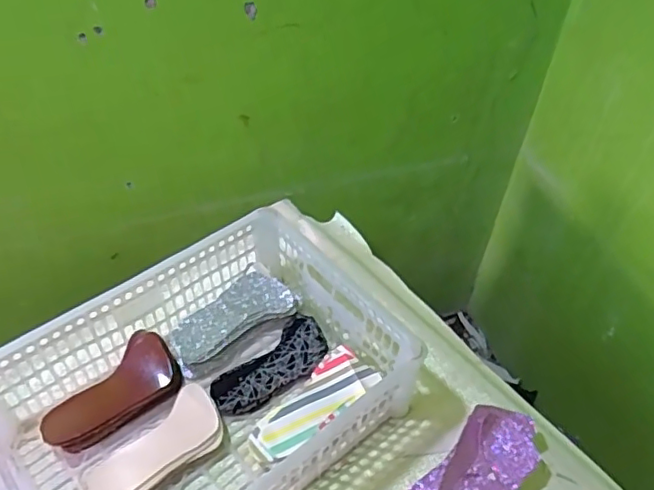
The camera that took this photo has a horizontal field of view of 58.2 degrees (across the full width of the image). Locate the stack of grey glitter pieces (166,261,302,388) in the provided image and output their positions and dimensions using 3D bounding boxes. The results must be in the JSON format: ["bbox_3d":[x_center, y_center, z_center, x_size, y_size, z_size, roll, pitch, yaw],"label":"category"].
[{"bbox_3d":[-0.131,0.109,0.820,0.180,0.065,0.087,-34,57,-29],"label":"stack of grey glitter pieces"}]

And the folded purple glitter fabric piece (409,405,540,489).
[{"bbox_3d":[0.174,0.271,0.691,0.095,0.056,0.186,37,56,27],"label":"folded purple glitter fabric piece"}]

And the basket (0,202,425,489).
[{"bbox_3d":[-0.161,0.192,0.700,0.473,0.143,0.334,-31,56,-28],"label":"basket"}]

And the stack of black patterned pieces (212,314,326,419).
[{"bbox_3d":[-0.074,0.165,0.794,0.172,0.027,0.081,-34,57,-29],"label":"stack of black patterned pieces"}]

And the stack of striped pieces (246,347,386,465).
[{"bbox_3d":[-0.018,0.208,0.745,0.176,0.043,0.076,-34,57,-29],"label":"stack of striped pieces"}]

